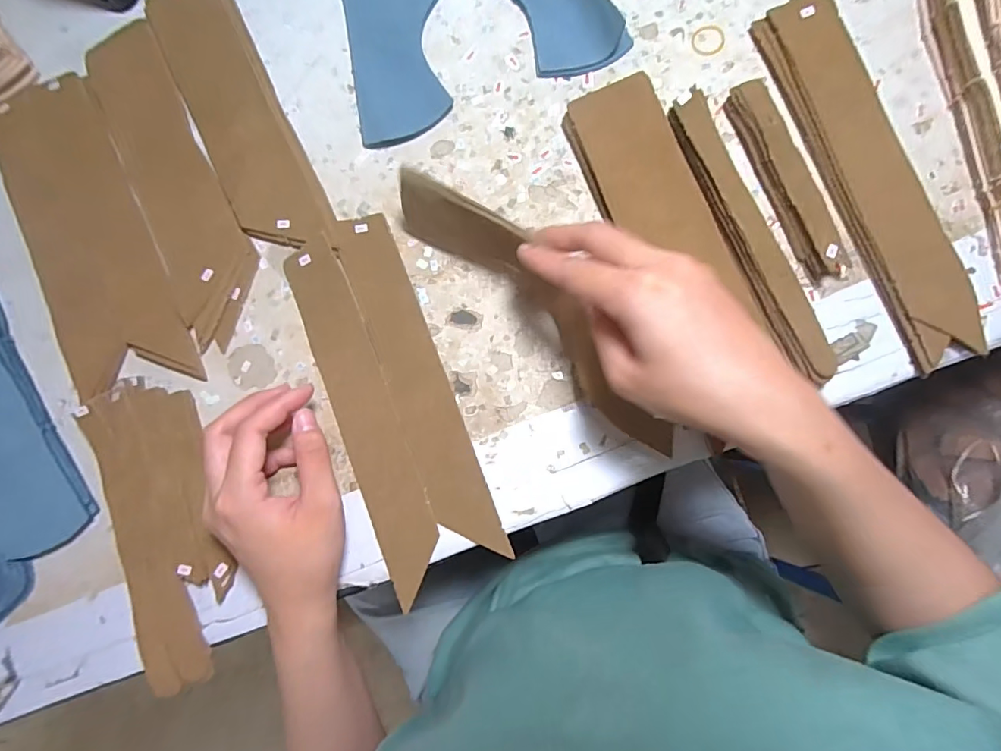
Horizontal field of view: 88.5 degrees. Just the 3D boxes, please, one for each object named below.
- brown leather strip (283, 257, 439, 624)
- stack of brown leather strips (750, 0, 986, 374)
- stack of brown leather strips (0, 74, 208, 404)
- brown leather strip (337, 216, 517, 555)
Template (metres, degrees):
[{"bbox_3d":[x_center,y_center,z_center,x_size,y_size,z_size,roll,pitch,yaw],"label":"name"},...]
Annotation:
[{"bbox_3d":[-0.089,0.025,0.334,0.039,0.006,0.230,-21,82,0],"label":"brown leather strip"},{"bbox_3d":[0.226,-0.125,0.319,0.042,0.021,0.241,-19,82,1],"label":"stack of brown leather strips"},{"bbox_3d":[-0.290,-0.101,0.361,0.089,0.005,0.241,-24,82,0],"label":"stack of brown leather strips"},{"bbox_3d":[-0.055,0.002,0.336,0.039,0.004,0.233,-21,82,0],"label":"brown leather strip"}]

